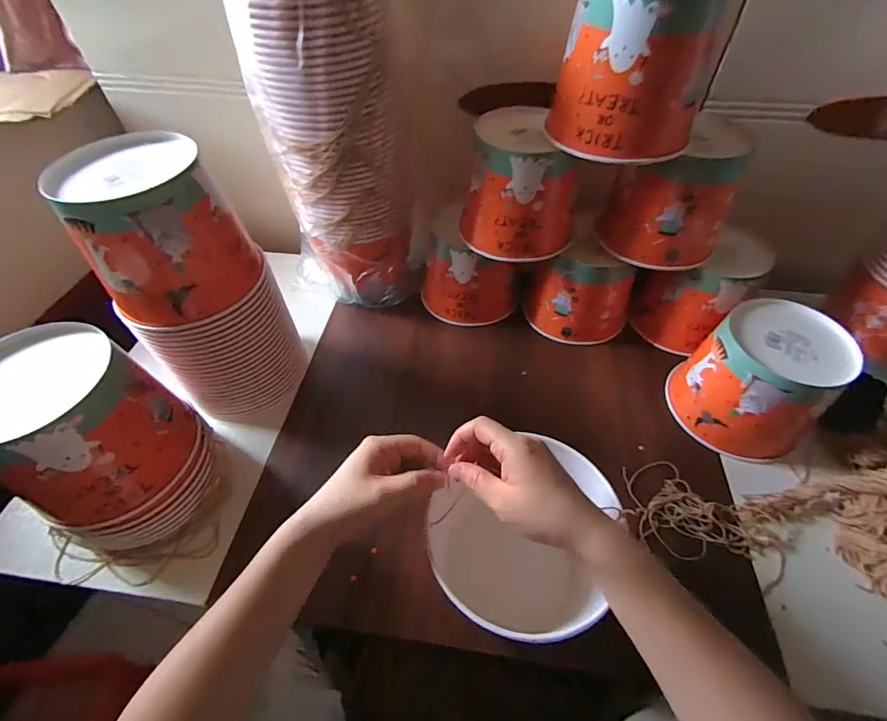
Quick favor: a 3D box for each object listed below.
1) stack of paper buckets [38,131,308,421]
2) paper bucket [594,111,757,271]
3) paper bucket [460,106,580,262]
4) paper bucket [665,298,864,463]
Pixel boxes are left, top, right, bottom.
[{"bbox_3d":[-0.275,-0.077,0.488,0.151,0.295,0.139,-27,55,-20],"label":"stack of paper buckets"},{"bbox_3d":[0.276,-0.205,0.514,0.137,0.133,0.124,2,51,2],"label":"paper bucket"},{"bbox_3d":[0.100,-0.227,0.542,0.147,0.136,0.137,5,51,5],"label":"paper bucket"},{"bbox_3d":[0.371,0.025,0.500,0.130,0.134,0.138,0,51,1],"label":"paper bucket"}]

